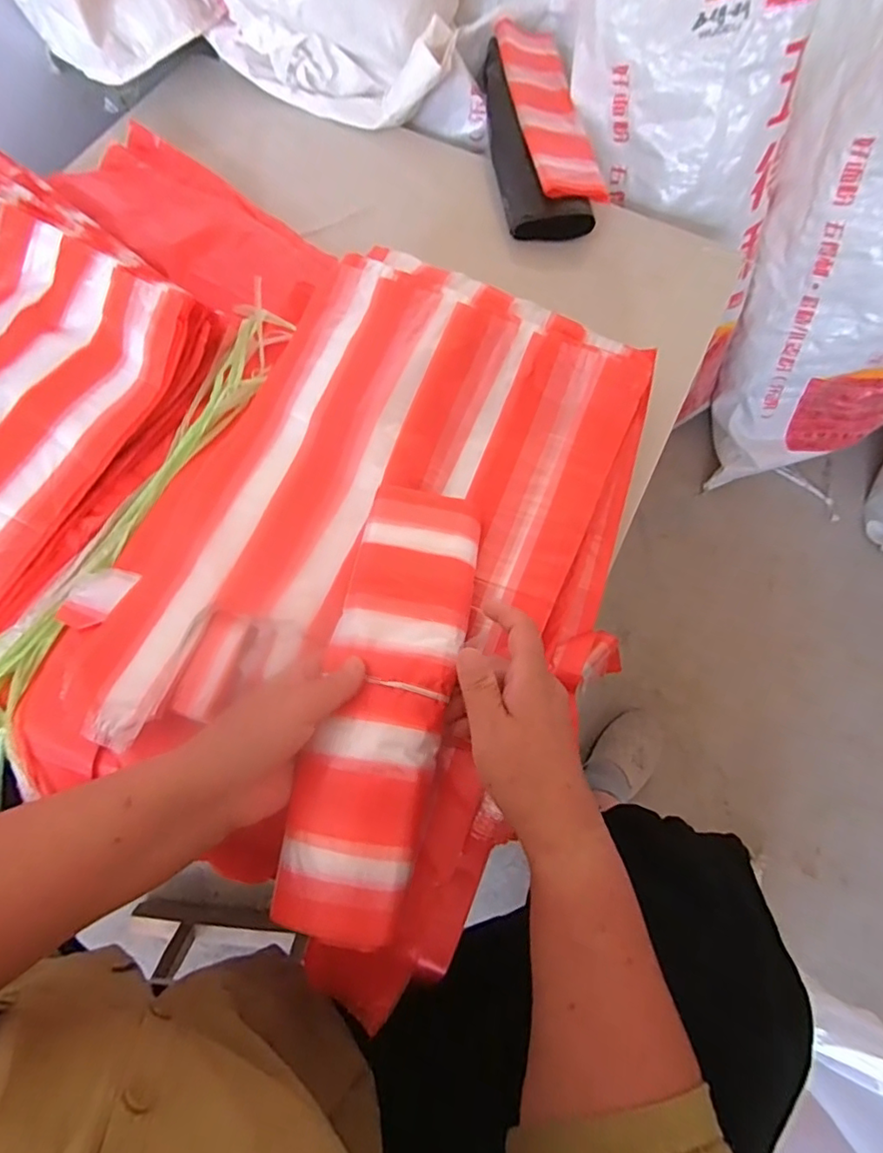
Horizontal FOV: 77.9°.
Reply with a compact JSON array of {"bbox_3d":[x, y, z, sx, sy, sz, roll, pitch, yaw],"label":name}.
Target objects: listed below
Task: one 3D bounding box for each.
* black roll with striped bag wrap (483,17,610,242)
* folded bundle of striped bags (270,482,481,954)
[{"bbox_3d":[0.113,-0.545,0.669,0.113,0.056,0.305,-9,70,-4],"label":"black roll with striped bag wrap"},{"bbox_3d":[-0.036,0.071,0.383,0.088,0.035,0.312,11,66,3],"label":"folded bundle of striped bags"}]

